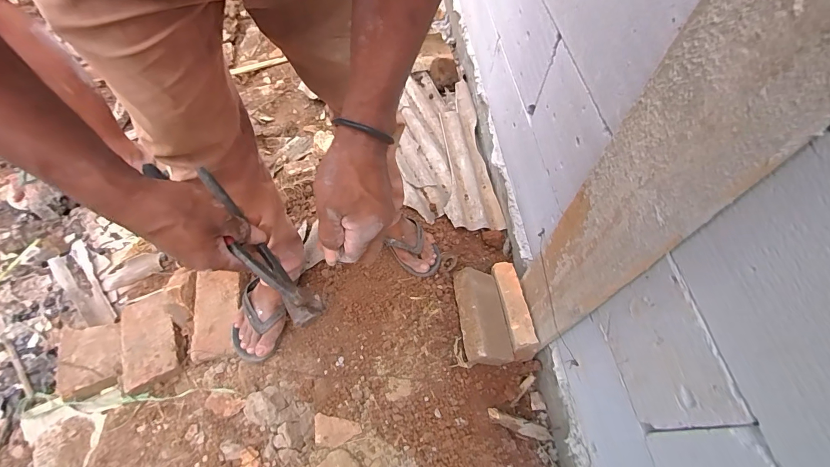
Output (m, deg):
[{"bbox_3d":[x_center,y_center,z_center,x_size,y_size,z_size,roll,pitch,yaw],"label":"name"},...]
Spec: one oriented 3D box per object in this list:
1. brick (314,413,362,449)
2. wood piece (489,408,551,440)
[{"bbox_3d":[-0.145,0.361,0.665,0.085,0.014,0.051,10,61,6],"label":"brick"},{"bbox_3d":[0.219,0.392,0.747,0.204,0.022,0.028,34,57,-28],"label":"wood piece"}]

